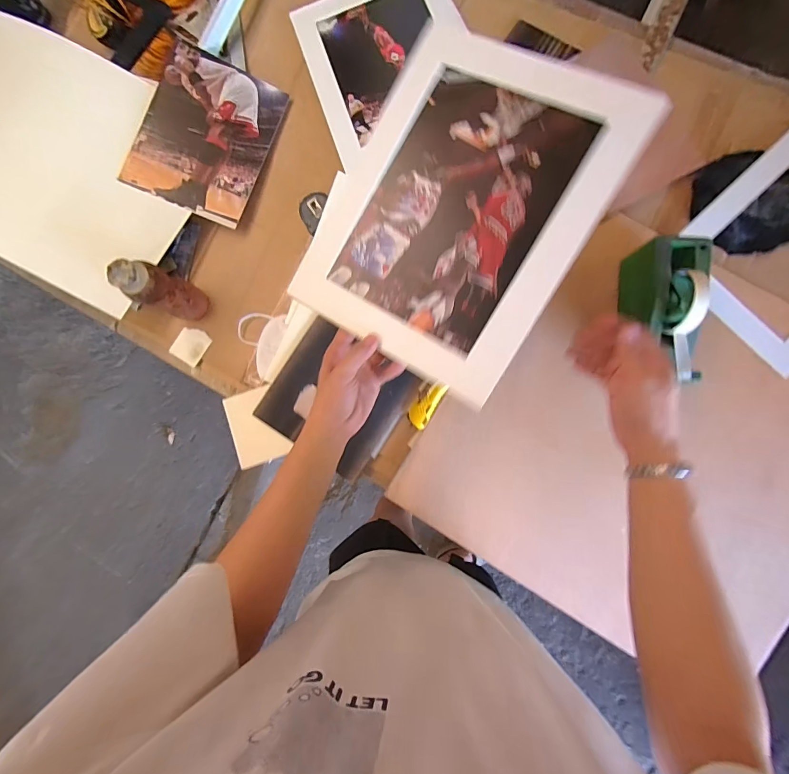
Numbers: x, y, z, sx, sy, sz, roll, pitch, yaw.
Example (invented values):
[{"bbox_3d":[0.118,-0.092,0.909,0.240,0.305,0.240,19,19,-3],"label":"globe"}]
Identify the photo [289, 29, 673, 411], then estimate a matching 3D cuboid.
[{"bbox_3d":[0.068,-0.191,0.407,0.270,0.008,0.342,32,95,15],"label":"photo"}]

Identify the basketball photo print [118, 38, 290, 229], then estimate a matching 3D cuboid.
[{"bbox_3d":[-0.317,-0.427,0.645,0.194,0.007,0.260,19,86,-11],"label":"basketball photo print"}]

